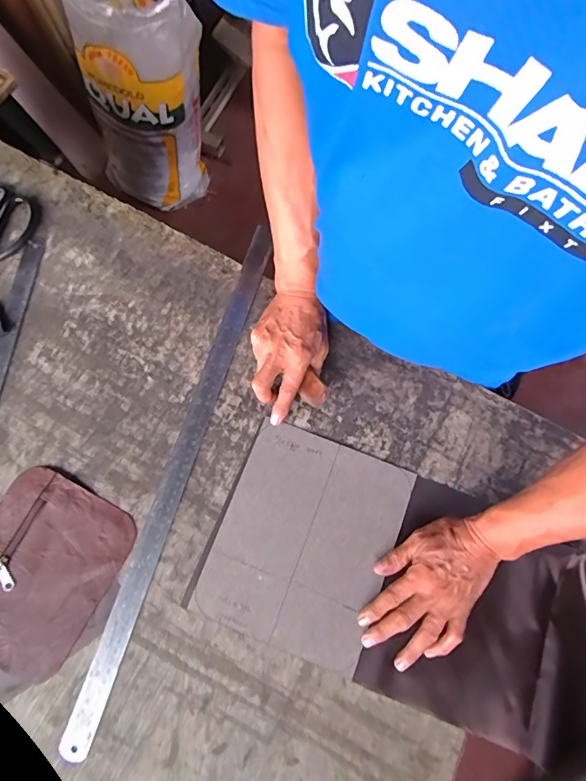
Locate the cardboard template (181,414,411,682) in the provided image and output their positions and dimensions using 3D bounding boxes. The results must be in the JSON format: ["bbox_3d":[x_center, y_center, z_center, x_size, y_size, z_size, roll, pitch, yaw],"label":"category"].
[{"bbox_3d":[0.013,0.167,0.483,0.184,0.004,0.225,21,77,5],"label":"cardboard template"}]

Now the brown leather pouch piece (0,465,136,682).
[{"bbox_3d":[-0.281,0.194,0.465,0.155,0.008,0.188,29,78,6],"label":"brown leather pouch piece"}]

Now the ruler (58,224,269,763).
[{"bbox_3d":[-0.132,0.081,0.494,0.031,0.005,0.602,17,77,6],"label":"ruler"}]

